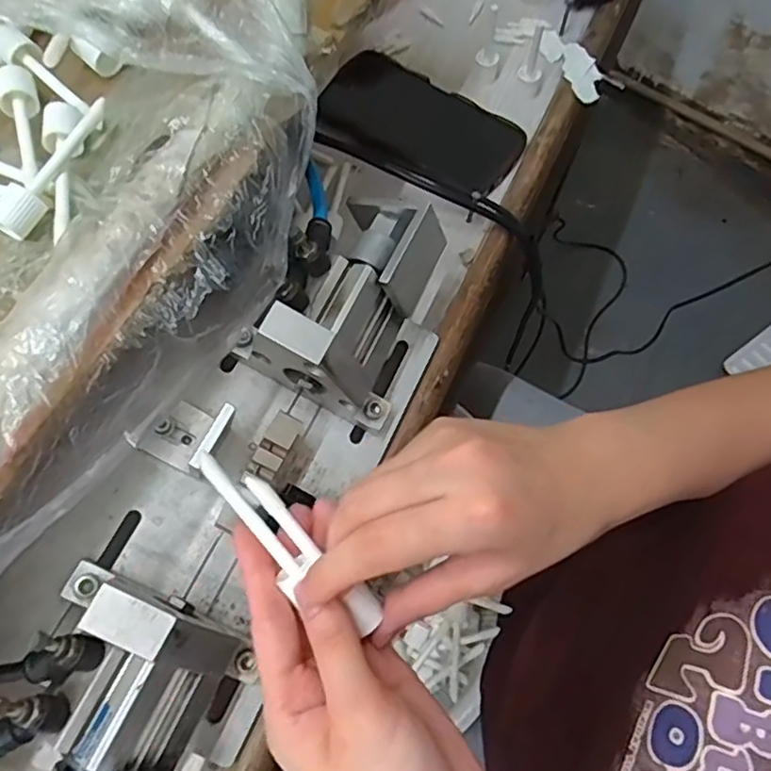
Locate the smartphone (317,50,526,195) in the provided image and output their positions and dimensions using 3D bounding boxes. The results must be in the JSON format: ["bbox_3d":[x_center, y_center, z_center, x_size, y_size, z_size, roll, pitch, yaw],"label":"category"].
[{"bbox_3d":[0.028,-0.214,0.509,0.164,0.013,0.081,32,71,12],"label":"smartphone"}]

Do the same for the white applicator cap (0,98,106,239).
[{"bbox_3d":[-0.164,-0.107,0.306,0.019,0.014,0.083,16,69,6],"label":"white applicator cap"}]

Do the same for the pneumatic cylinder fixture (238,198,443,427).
[{"bbox_3d":[-0.021,-0.053,0.373,0.091,0.079,0.130,19,69,7],"label":"pneumatic cylinder fixture"}]

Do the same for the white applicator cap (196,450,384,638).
[{"bbox_3d":[-0.042,0.067,0.262,0.100,0.013,0.023,45,74,-3],"label":"white applicator cap"}]

